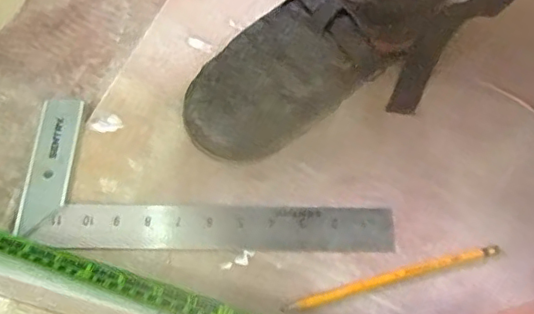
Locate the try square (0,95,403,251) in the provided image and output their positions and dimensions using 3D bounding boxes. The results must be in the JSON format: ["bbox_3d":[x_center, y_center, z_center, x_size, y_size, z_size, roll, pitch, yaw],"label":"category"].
[{"bbox_3d":[-0.051,0.016,0.480,0.300,0.016,0.126,2,63,4],"label":"try square"}]

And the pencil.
[{"bbox_3d":[0.096,0.094,0.441,0.169,0.007,0.012,-15,63,-5],"label":"pencil"}]

